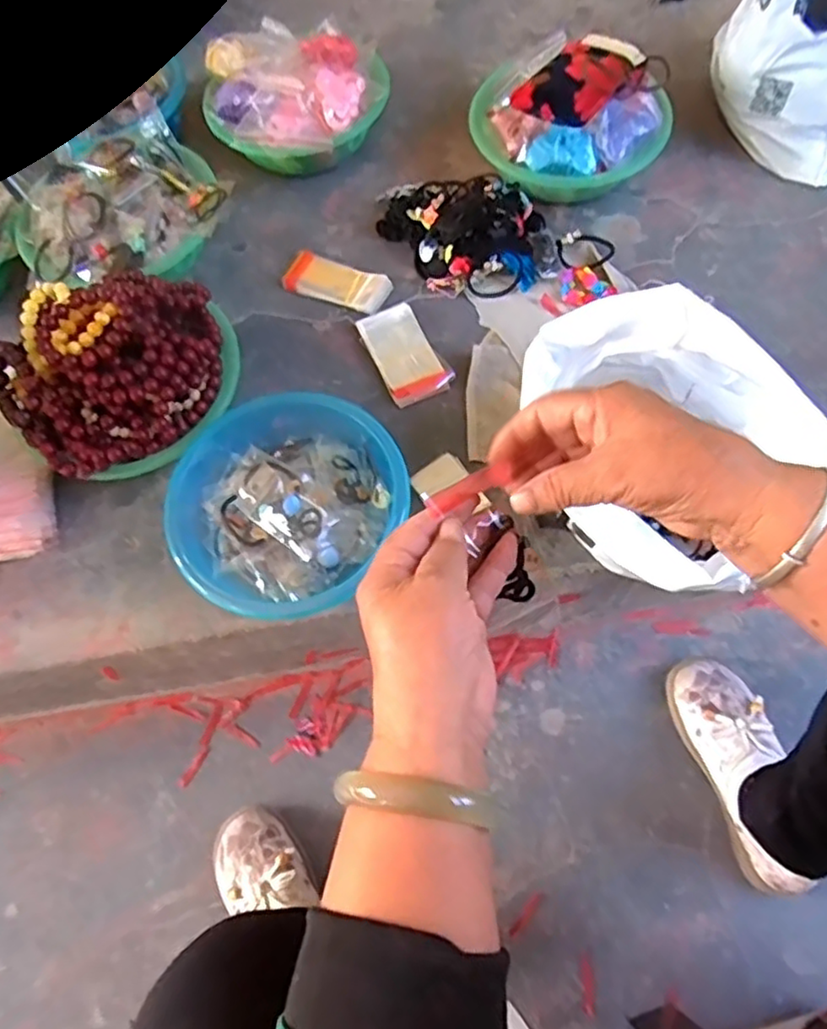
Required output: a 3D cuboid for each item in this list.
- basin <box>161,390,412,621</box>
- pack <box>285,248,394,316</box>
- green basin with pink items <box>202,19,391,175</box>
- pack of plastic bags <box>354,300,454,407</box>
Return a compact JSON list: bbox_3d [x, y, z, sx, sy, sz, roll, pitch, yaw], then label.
[{"bbox_3d":[-0.129,-0.012,0.647,0.209,0.082,0.215,-1,67,3],"label":"basin"},{"bbox_3d":[-0.092,-0.281,0.795,0.129,0.015,0.056,22,70,12],"label":"pack"},{"bbox_3d":[-0.152,-0.546,0.867,0.226,0.111,0.221,-1,67,3],"label":"green basin with pink items"},{"bbox_3d":[-0.009,-0.180,0.741,0.070,0.025,0.131,-26,68,-8],"label":"pack of plastic bags"}]

